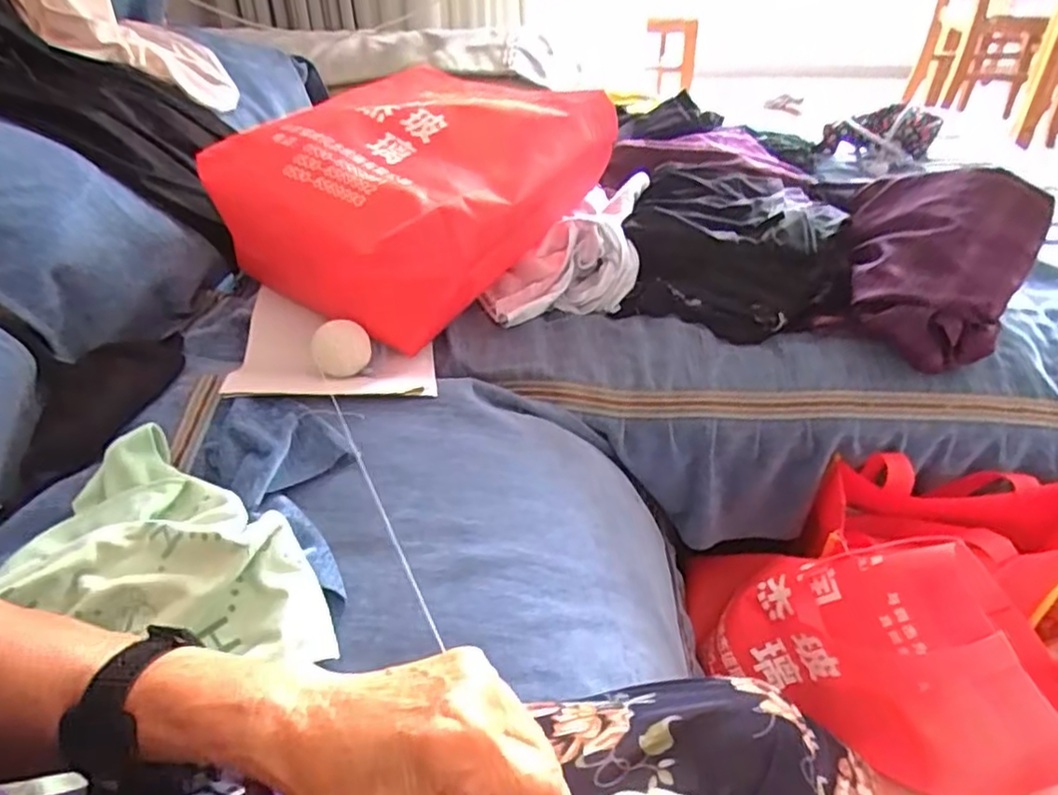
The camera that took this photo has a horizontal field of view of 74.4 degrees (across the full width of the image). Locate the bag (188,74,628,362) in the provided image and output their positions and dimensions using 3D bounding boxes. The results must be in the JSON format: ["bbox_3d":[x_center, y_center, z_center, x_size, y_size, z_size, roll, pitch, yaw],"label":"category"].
[{"bbox_3d":[-0.128,-0.228,0.800,0.307,0.179,0.365,26,45,30],"label":"bag"}]

